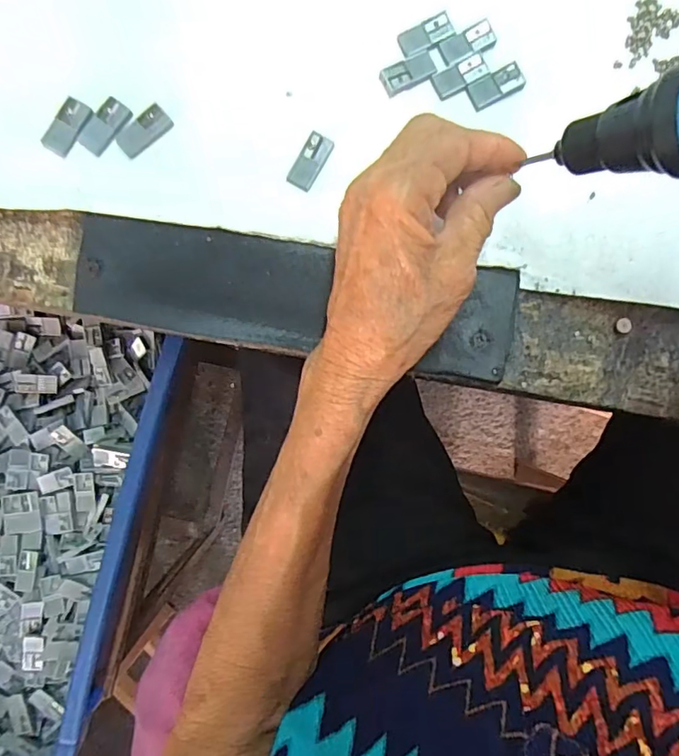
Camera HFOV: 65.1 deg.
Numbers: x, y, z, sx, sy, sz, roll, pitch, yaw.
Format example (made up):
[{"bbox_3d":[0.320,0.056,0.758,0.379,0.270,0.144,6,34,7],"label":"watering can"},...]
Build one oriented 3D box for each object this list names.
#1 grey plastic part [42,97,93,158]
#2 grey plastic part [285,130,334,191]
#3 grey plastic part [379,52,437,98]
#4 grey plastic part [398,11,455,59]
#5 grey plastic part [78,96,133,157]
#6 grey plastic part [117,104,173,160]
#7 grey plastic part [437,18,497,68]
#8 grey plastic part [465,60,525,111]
[{"bbox_3d":[-0.135,-0.125,0.265,0.014,0.005,0.028,32,88,0],"label":"grey plastic part"},{"bbox_3d":[-0.015,-0.110,0.268,0.013,0.004,0.029,29,88,0],"label":"grey plastic part"},{"bbox_3d":[0.035,-0.157,0.272,0.029,0.004,0.014,-26,89,-1],"label":"grey plastic part"},{"bbox_3d":[0.044,-0.177,0.277,0.028,0.009,0.014,-26,89,-1],"label":"grey plastic part"},{"bbox_3d":[-0.117,-0.126,0.265,0.014,0.004,0.028,38,88,1],"label":"grey plastic part"},{"bbox_3d":[-0.098,-0.124,0.268,0.029,0.004,0.014,-45,89,-1],"label":"grey plastic part"},{"bbox_3d":[0.066,-0.173,0.272,0.029,0.004,0.014,-26,89,-1],"label":"grey plastic part"},{"bbox_3d":[0.081,-0.151,0.273,0.029,0.004,0.015,-26,89,-1],"label":"grey plastic part"}]

